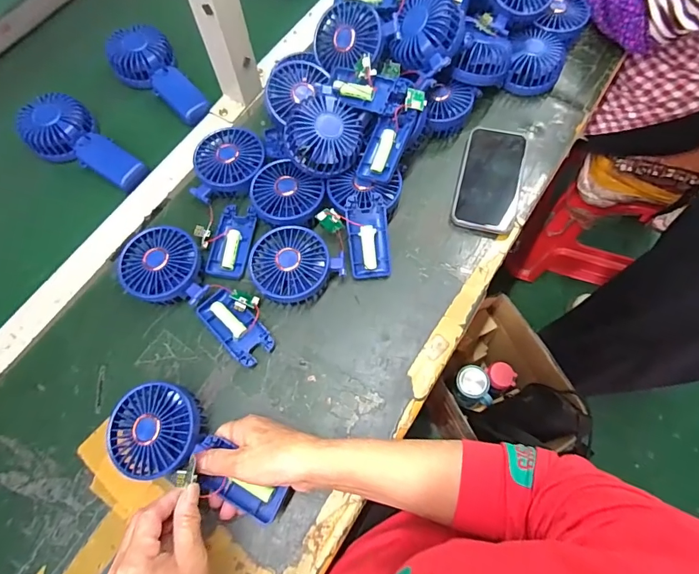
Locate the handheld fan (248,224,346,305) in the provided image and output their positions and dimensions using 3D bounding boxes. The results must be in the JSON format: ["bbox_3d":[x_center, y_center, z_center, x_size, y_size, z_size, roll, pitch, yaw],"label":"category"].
[{"bbox_3d":[-0.065,-0.022,0.492,0.094,0.045,0.086,-1,68,1],"label":"handheld fan"}]

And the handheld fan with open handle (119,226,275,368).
[{"bbox_3d":[-0.172,0.012,0.487,0.201,0.043,0.087,38,74,16],"label":"handheld fan with open handle"}]

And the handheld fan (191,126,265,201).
[{"bbox_3d":[-0.151,-0.156,0.549,0.089,0.034,0.096,0,67,2],"label":"handheld fan"}]

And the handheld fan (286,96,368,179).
[{"bbox_3d":[-0.028,-0.172,0.492,0.091,0.047,0.078,-5,68,0],"label":"handheld fan"}]

